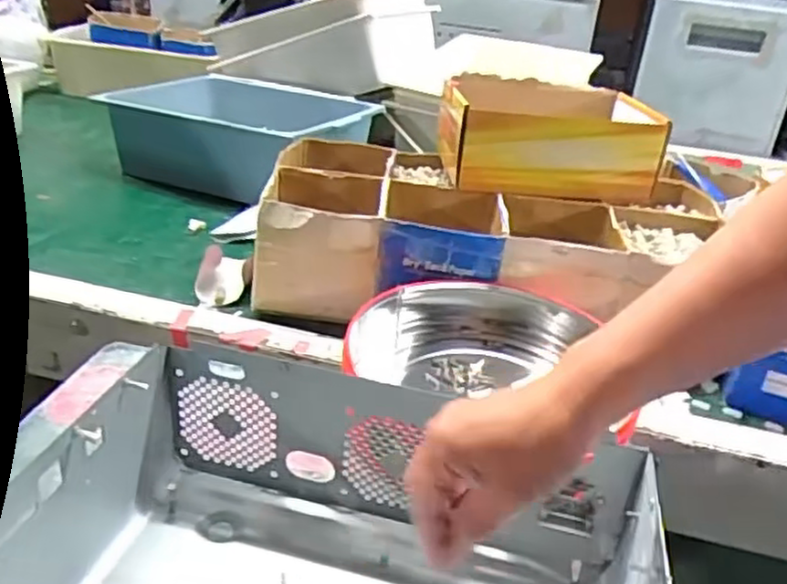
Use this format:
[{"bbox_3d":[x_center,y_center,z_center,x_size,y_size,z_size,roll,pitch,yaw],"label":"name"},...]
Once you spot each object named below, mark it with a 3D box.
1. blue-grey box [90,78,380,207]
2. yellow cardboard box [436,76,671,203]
[{"bbox_3d":[-0.223,-0.245,1.156,0.362,0.118,0.293,15,28,18],"label":"blue-grey box"},{"bbox_3d":[0.179,-0.181,0.866,0.242,0.095,0.184,4,27,-3],"label":"yellow cardboard box"}]

